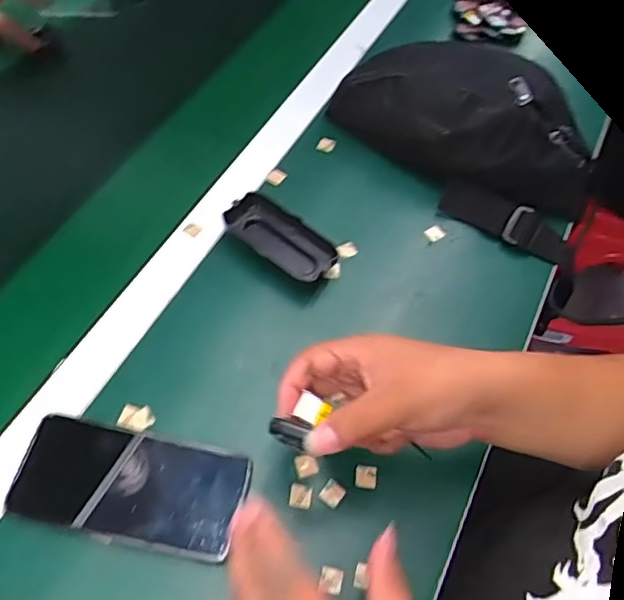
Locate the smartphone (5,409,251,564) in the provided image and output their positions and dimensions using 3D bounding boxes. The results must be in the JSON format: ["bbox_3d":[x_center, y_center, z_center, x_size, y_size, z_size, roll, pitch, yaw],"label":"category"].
[{"bbox_3d":[-0.132,0.133,0.435,0.159,0.007,0.078,12,57,4],"label":"smartphone"}]

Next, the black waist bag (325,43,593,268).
[{"bbox_3d":[0.168,-0.183,0.632,0.294,0.104,0.186,26,59,12],"label":"black waist bag"}]

